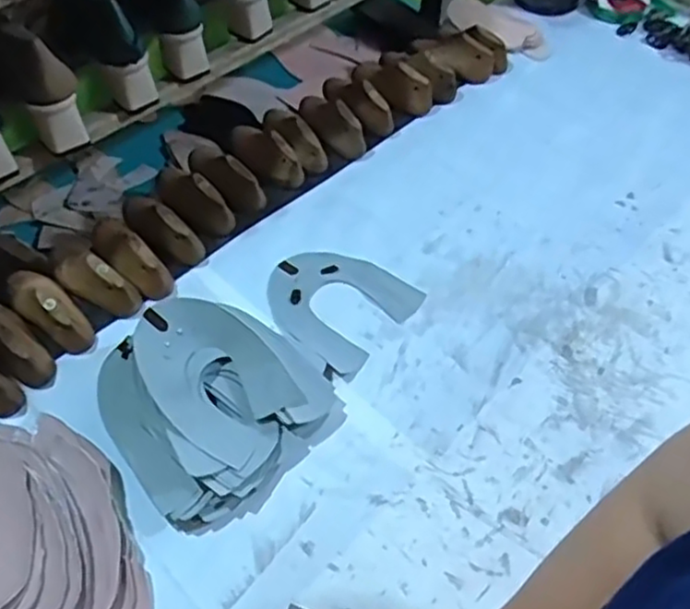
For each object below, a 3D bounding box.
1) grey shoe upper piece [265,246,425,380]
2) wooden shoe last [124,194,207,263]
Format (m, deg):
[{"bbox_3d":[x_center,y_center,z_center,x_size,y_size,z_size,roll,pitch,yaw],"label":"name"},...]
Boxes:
[{"bbox_3d":[-0.012,-0.009,0.791,0.160,0.010,0.148,34,61,21],"label":"grey shoe upper piece"},{"bbox_3d":[-0.231,-0.104,0.830,0.147,0.052,0.050,38,63,24],"label":"wooden shoe last"}]

